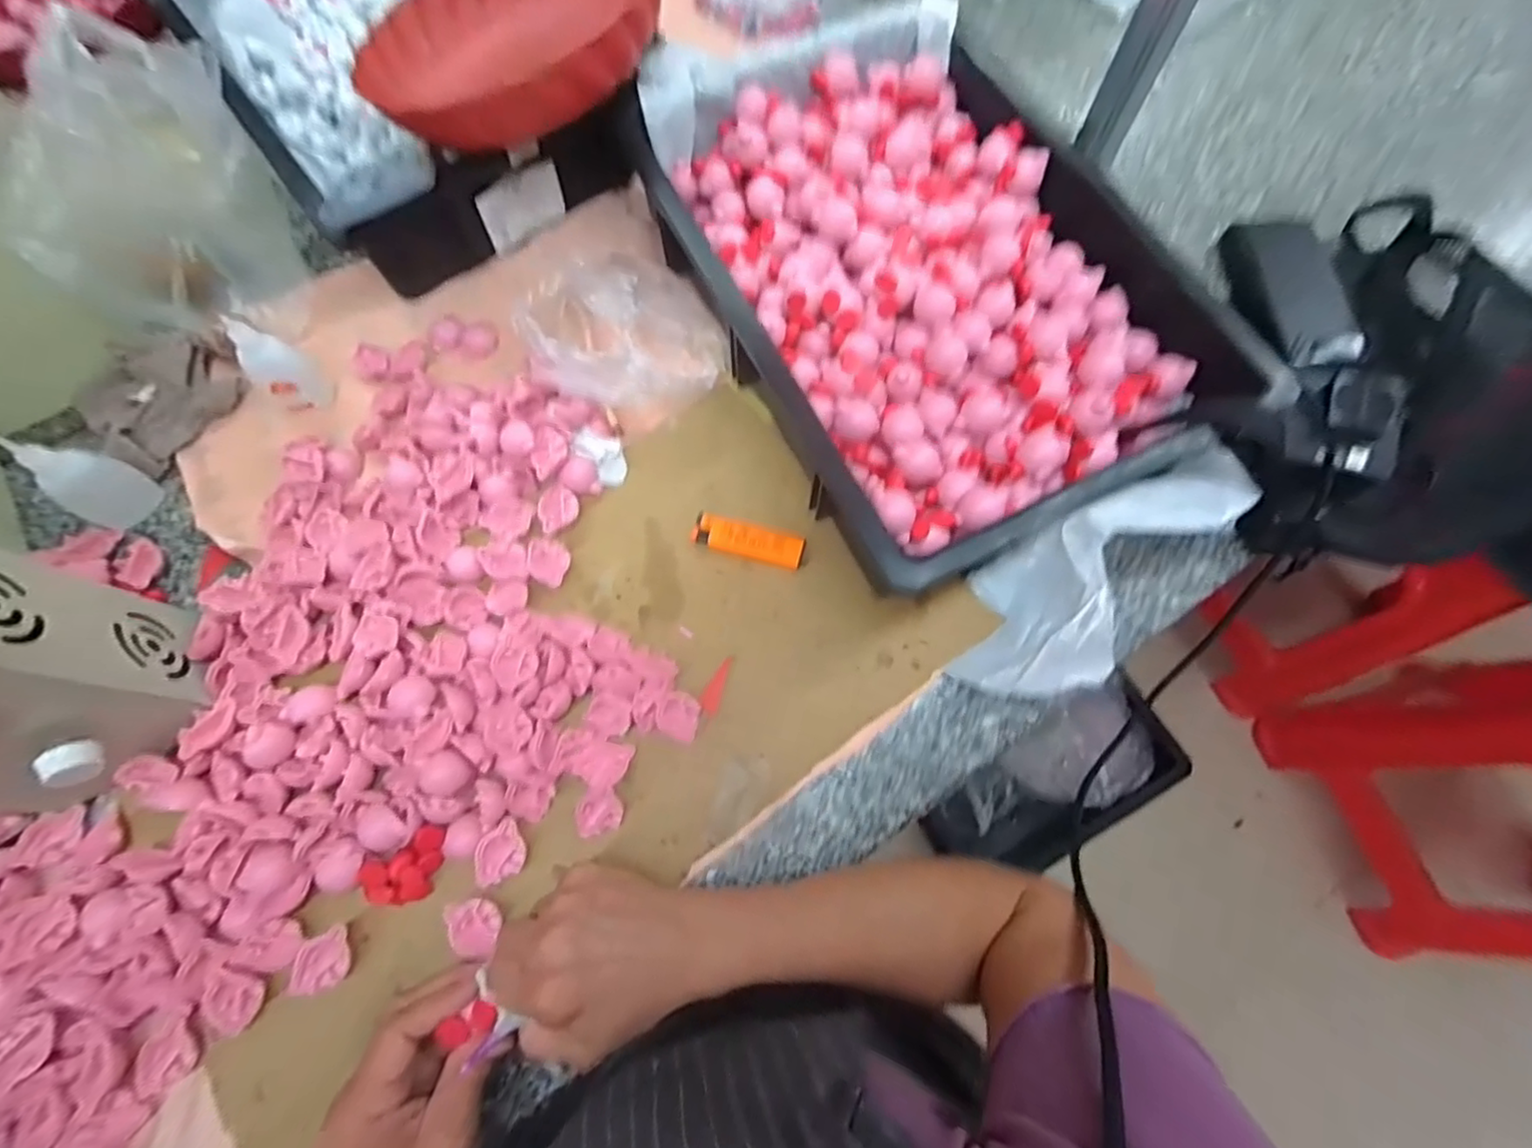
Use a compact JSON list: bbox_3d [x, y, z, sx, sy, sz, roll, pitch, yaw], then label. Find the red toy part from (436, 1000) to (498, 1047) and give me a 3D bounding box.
[{"bbox_3d":[-0.156,0.237,0.338,0.028,0.009,0.015,-21,75,-21],"label":"red toy part"}]

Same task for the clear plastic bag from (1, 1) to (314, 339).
[{"bbox_3d":[-0.408,-0.264,0.444,0.092,0.196,0.174,29,74,9],"label":"clear plastic bag"}]

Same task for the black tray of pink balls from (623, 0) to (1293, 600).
[{"bbox_3d":[0.113,-0.233,0.489,0.328,0.084,0.447,-28,74,-10],"label":"black tray of pink balls"}]

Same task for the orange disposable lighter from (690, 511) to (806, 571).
[{"bbox_3d":[-0.013,-0.023,0.459,0.080,0.010,0.022,14,72,4],"label":"orange disposable lighter"}]

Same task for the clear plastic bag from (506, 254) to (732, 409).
[{"bbox_3d":[-0.107,-0.183,0.492,0.152,0.050,0.133,-2,71,-1],"label":"clear plastic bag"}]

